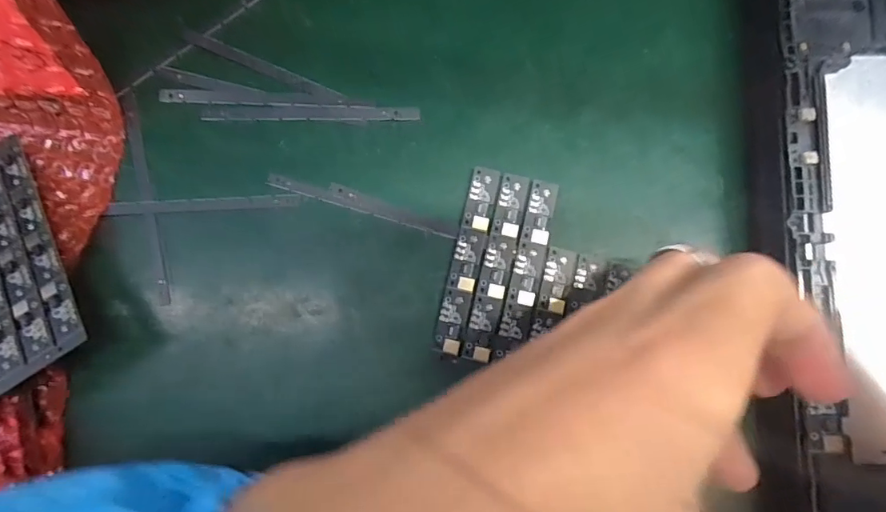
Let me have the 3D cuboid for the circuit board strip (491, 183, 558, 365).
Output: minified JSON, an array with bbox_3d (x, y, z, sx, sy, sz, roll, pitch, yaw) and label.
[{"bbox_3d":[0.033,0.005,0.195,0.012,0.004,0.072,14,83,5],"label":"circuit board strip"}]

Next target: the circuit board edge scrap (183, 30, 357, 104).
[{"bbox_3d":[-0.077,-0.082,0.215,0.084,0.004,0.006,25,84,6],"label":"circuit board edge scrap"}]

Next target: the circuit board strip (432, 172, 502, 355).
[{"bbox_3d":[0.010,0.001,0.196,0.011,0.004,0.075,13,83,4],"label":"circuit board strip"}]

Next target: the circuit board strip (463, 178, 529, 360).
[{"bbox_3d":[0.021,0.004,0.195,0.012,0.004,0.075,13,83,4],"label":"circuit board strip"}]

